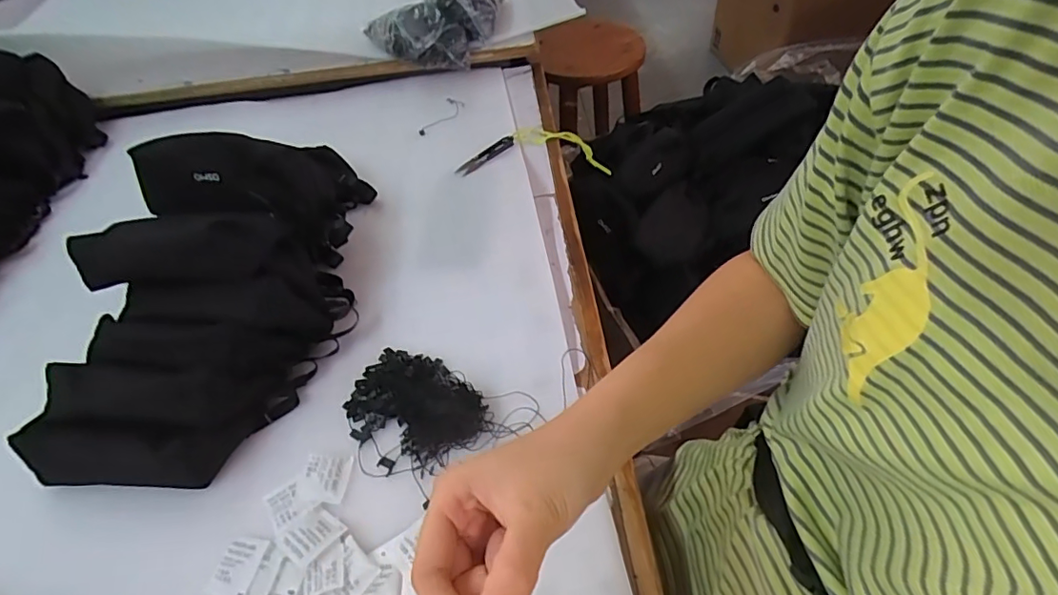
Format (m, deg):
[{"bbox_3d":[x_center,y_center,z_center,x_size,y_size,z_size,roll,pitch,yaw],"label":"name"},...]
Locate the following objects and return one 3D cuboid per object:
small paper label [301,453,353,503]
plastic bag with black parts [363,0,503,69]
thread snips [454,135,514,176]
[{"bbox_3d":[-0.167,0.147,0.434,0.038,0.004,0.039,-1,50,6],"label":"small paper label"},{"bbox_3d":[-0.139,-0.431,0.819,0.222,0.099,0.132,-16,50,-7],"label":"plastic bag with black parts"},{"bbox_3d":[-0.055,-0.188,0.699,0.023,0.009,0.102,30,59,27],"label":"thread snips"}]

